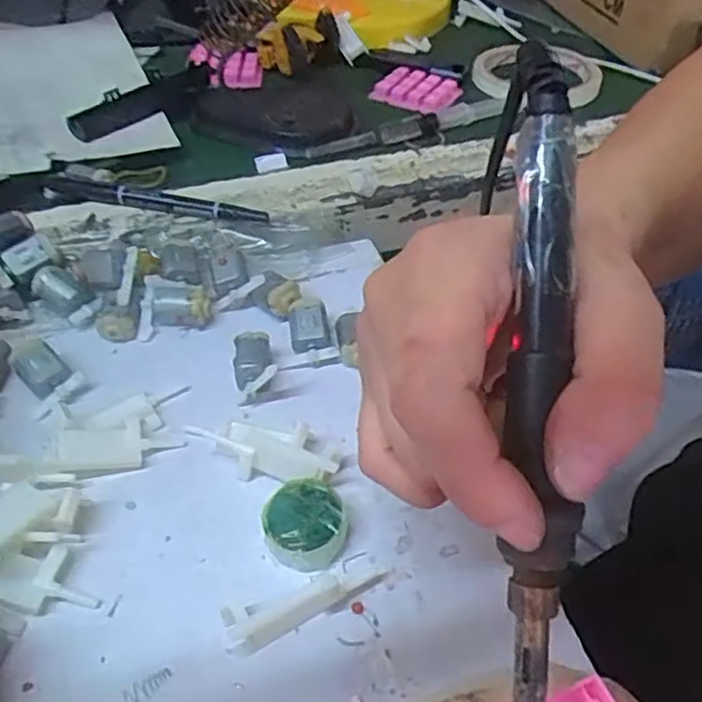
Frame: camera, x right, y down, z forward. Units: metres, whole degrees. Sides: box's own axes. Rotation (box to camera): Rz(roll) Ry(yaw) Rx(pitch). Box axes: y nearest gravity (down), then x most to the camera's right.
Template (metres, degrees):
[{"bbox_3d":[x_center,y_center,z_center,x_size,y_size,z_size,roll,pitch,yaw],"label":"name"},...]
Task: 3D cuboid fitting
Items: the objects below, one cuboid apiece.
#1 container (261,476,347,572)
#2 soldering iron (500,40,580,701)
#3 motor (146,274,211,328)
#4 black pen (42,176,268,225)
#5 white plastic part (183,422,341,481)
[{"bbox_3d":[-0.018,0.069,0.283,0.031,0.017,0.033,0,46,0],"label":"container"},{"bbox_3d":[0.048,0.018,0.176,0.014,0.016,0.187,1,89,2],"label":"soldering iron"},{"bbox_3d":[-0.089,-0.025,0.368,0.031,0.020,0.022,-6,47,-5],"label":"motor"},{"bbox_3d":[-0.117,-0.089,0.414,0.138,0.011,0.013,10,47,10],"label":"black pen"},{"bbox_3d":[-0.039,0.040,0.308,0.071,0.017,0.027,19,50,18],"label":"white plastic part"}]

